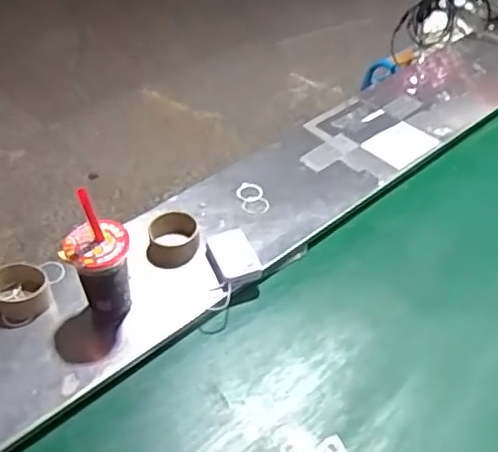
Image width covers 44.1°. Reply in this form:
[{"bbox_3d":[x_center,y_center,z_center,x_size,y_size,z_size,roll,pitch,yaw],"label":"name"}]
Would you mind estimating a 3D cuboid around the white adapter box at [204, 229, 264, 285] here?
[{"bbox_3d":[-0.026,0.050,0.995,0.076,0.022,0.111,-15,44,-14],"label":"white adapter box"}]

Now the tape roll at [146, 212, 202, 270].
[{"bbox_3d":[-0.126,0.021,1.010,0.085,0.045,0.091,-1,42,1],"label":"tape roll"}]

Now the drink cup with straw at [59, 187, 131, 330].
[{"bbox_3d":[-0.209,0.055,0.862,0.087,0.194,0.076,-7,43,-6],"label":"drink cup with straw"}]

